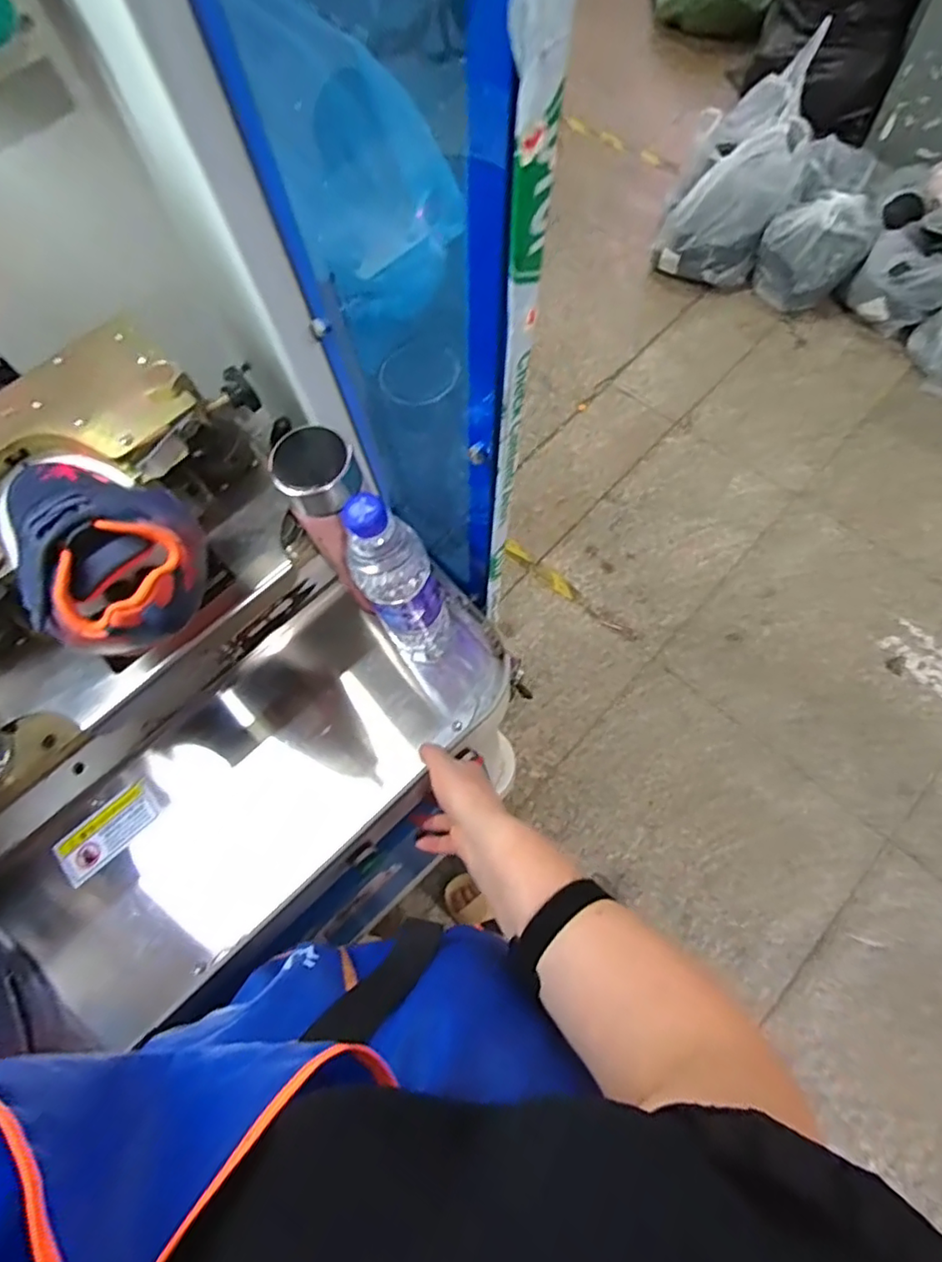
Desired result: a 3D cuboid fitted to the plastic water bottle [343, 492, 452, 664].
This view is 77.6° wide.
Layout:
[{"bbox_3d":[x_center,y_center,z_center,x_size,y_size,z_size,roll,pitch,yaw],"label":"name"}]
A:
[{"bbox_3d":[-0.060,-0.036,0.511,0.066,0.221,0.062,-26,69,-5],"label":"plastic water bottle"}]

